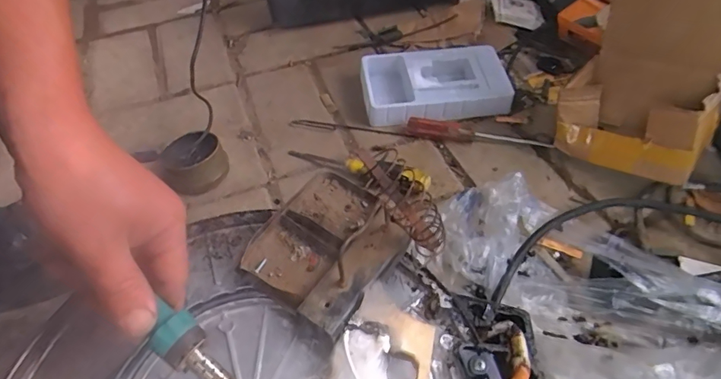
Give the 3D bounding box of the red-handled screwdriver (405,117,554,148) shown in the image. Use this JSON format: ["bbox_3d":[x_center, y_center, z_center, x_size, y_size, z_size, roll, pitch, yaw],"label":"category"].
[{"bbox_3d":[0.135,-0.065,0.531,0.161,0.015,0.022,5,50,9],"label":"red-handled screwdriver"}]

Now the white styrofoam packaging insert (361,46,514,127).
[{"bbox_3d":[0.093,-0.134,0.584,0.177,0.036,0.114,-8,49,-3],"label":"white styrofoam packaging insert"}]

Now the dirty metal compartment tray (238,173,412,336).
[{"bbox_3d":[-0.026,0.041,0.354,0.105,0.030,0.113,29,57,26],"label":"dirty metal compartment tray"}]

